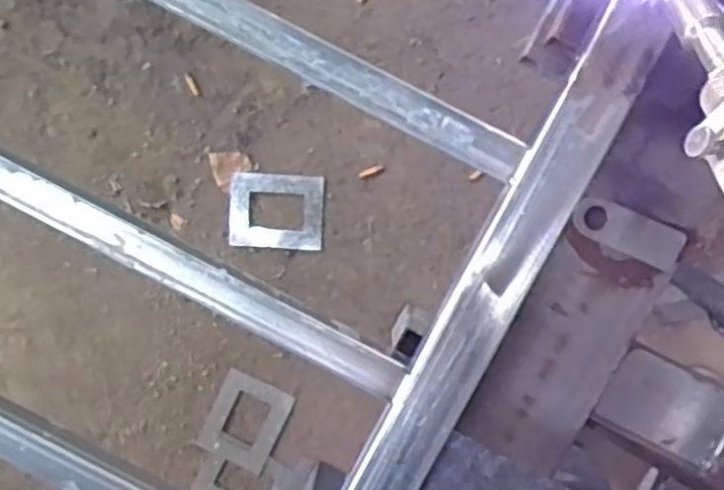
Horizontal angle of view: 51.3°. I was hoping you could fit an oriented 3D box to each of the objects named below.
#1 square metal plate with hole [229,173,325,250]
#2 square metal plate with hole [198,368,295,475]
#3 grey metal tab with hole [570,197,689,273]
[{"bbox_3d":[-0.138,-0.054,1.225,0.151,0.013,0.118,3,90,-1],"label":"square metal plate with hole"},{"bbox_3d":[-0.197,0.300,1.277,0.119,0.014,0.146,25,92,3],"label":"square metal plate with hole"},{"bbox_3d":[0.144,-0.007,0.407,0.061,0.008,0.023,23,99,1],"label":"grey metal tab with hole"}]

